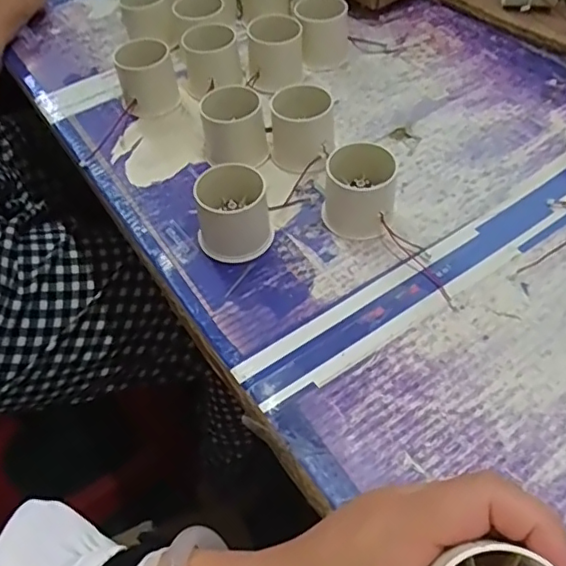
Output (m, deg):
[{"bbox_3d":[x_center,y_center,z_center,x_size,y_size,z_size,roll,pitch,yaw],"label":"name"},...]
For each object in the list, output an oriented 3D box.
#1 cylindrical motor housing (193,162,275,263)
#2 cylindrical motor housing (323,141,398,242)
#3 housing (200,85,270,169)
[{"bbox_3d":[-0.037,-0.051,0.439,0.053,0.052,0.048,-13,52,-4],"label":"cylindrical motor housing"},{"bbox_3d":[0.057,-0.067,0.443,0.052,0.052,0.048,-3,52,4],"label":"cylindrical motor housing"},{"bbox_3d":[-0.042,-0.132,0.501,0.052,0.051,0.048,-13,52,-4],"label":"housing"}]

